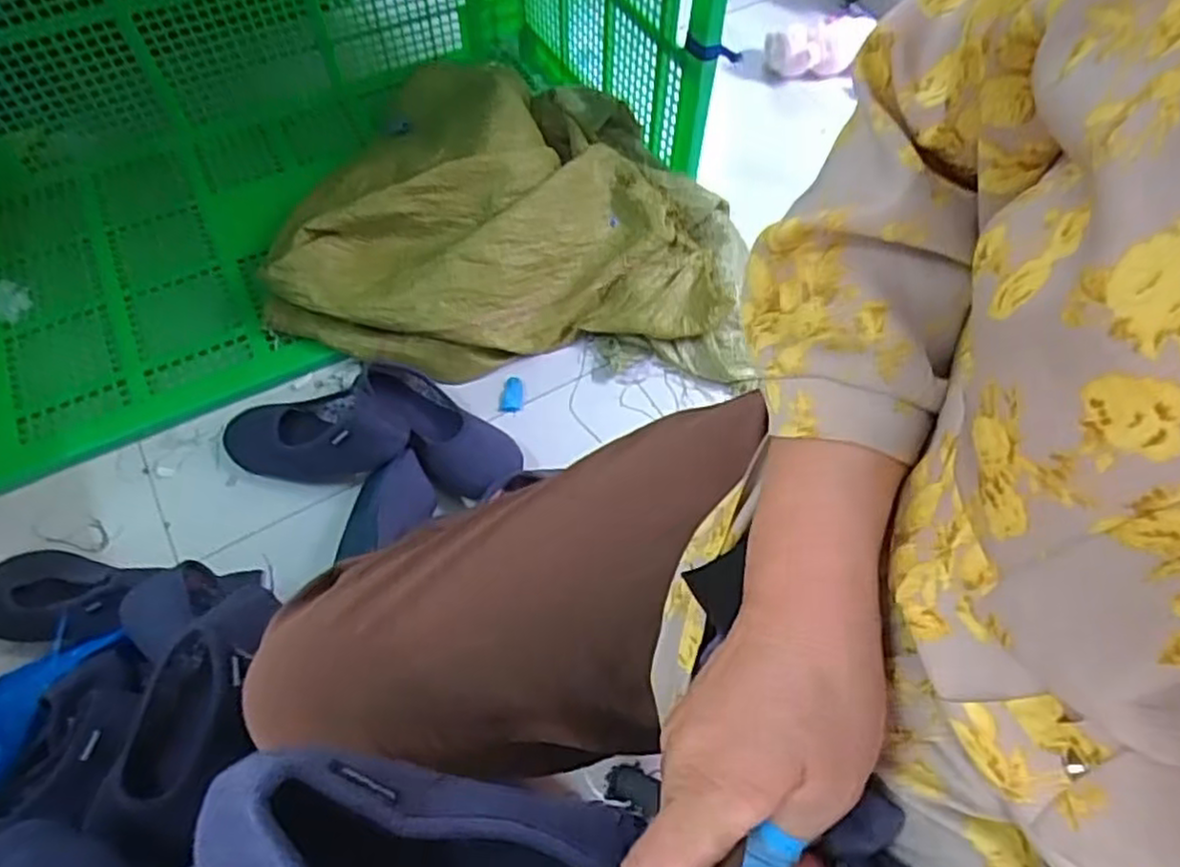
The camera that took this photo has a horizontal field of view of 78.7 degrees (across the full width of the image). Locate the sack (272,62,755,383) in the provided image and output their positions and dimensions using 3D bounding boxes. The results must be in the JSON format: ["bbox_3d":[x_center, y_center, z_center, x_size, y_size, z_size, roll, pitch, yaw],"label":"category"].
[{"bbox_3d":[-0.104,-0.304,1.017,0.652,0.180,0.459,-2,59,-3],"label":"sack"}]

